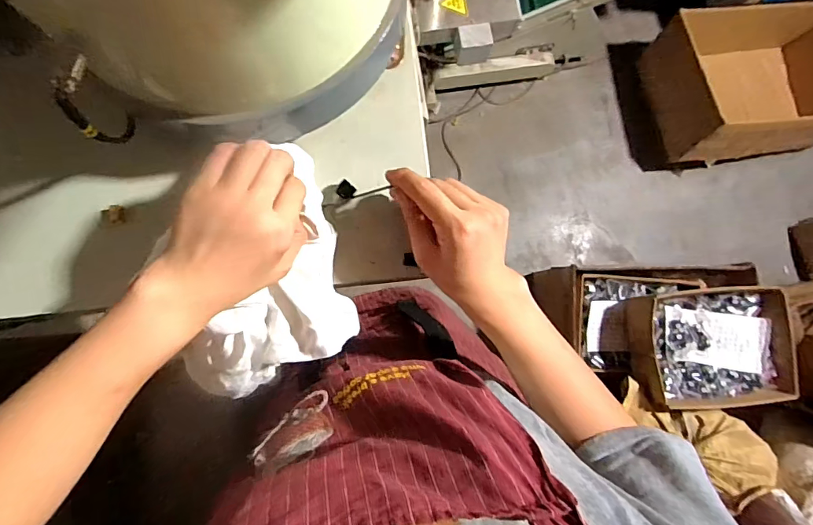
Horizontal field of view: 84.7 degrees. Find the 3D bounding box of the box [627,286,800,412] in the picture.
[{"bbox_3d":[0.719,0.201,1.049,0.353,0.090,0.273,-6,84,-3],"label":"box"}]

